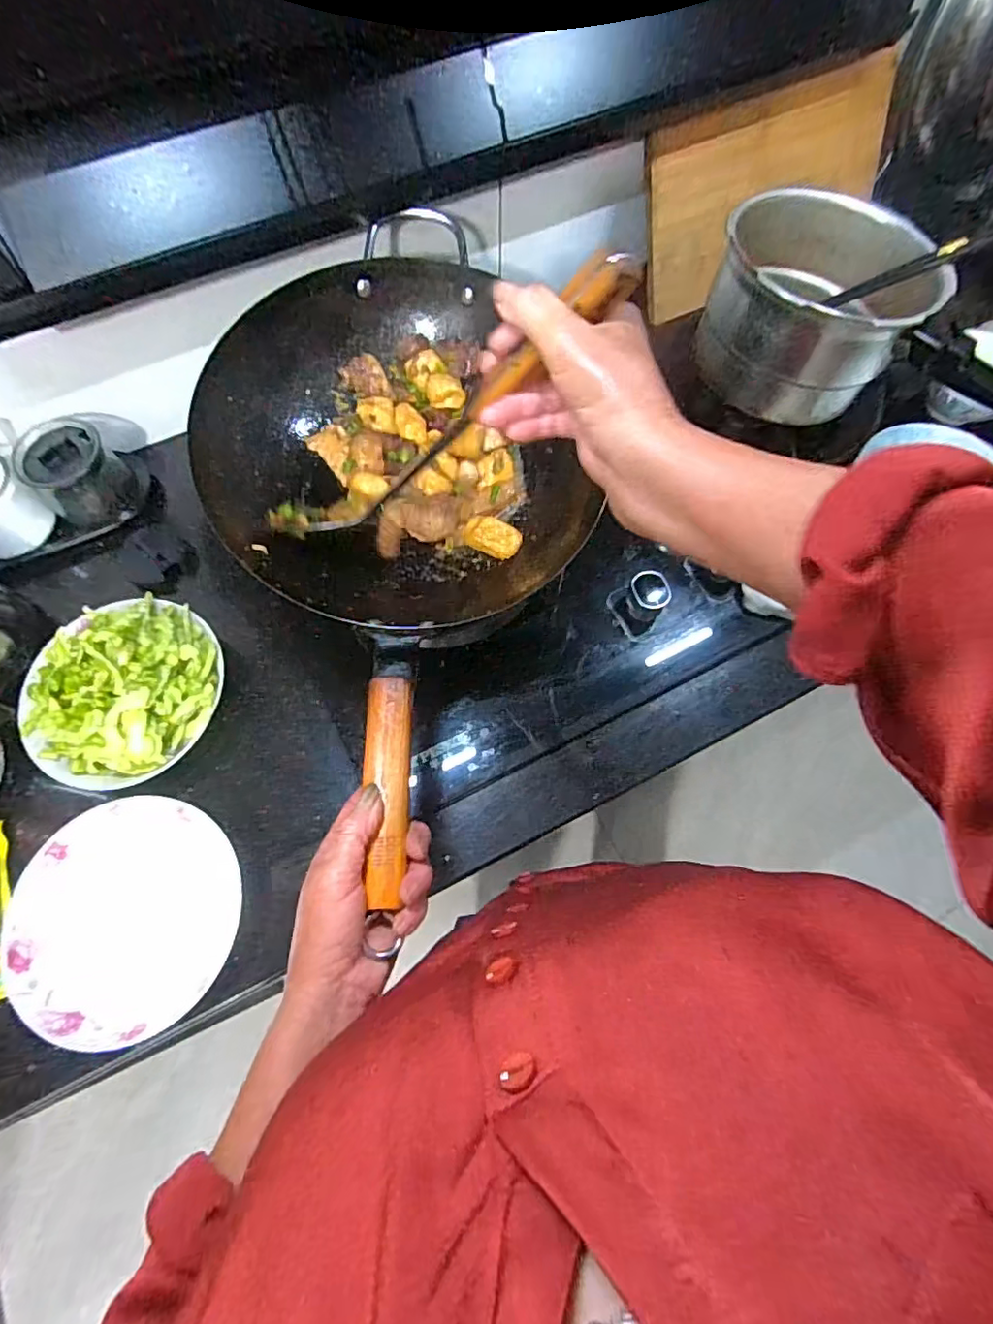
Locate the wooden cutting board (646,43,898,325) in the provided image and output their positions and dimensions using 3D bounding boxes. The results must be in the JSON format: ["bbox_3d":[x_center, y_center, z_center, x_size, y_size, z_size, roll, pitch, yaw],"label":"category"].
[{"bbox_3d":[0.315,-0.545,0.672,0.317,0.176,0.018,-24,45,-5],"label":"wooden cutting board"}]

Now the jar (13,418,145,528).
[{"bbox_3d":[-0.423,-0.193,0.591,0.082,0.067,0.080,0,68,1],"label":"jar"}]

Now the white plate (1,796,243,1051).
[{"bbox_3d":[-0.296,0.205,0.454,0.166,0.019,0.161,0,68,1],"label":"white plate"}]

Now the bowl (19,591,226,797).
[{"bbox_3d":[-0.332,0.021,0.508,0.164,0.061,0.163,0,68,1],"label":"bowl"}]

